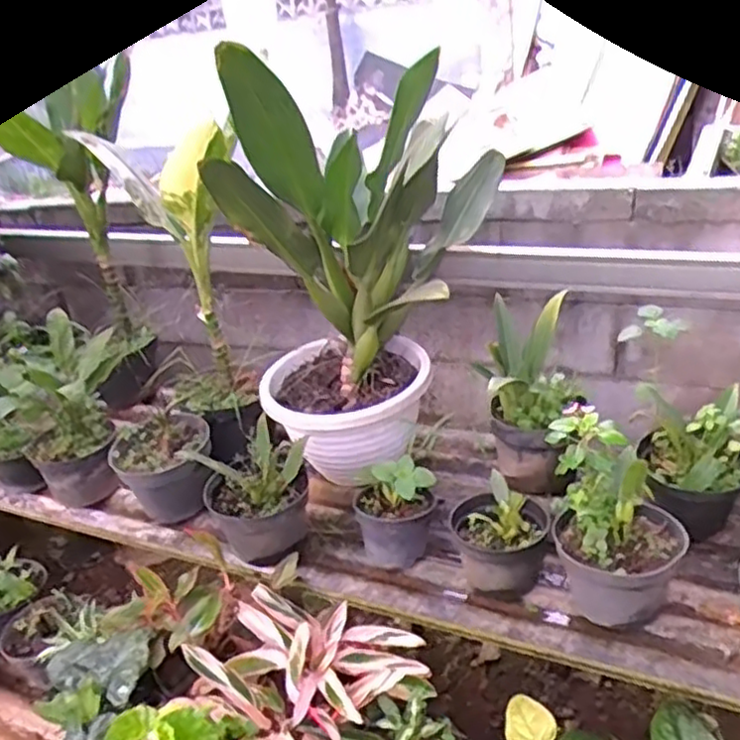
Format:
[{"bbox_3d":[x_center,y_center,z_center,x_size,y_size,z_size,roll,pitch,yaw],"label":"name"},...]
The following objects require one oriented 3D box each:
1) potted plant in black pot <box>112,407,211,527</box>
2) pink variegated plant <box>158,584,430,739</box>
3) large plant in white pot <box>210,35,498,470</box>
[{"bbox_3d":[-0.390,0.195,1.393,0.184,0.173,0.185,-17,28,-18],"label":"potted plant in black pot"},{"bbox_3d":[-0.119,0.514,1.167,0.303,0.188,0.338,16,35,39],"label":"pink variegated plant"},{"bbox_3d":[-0.002,-0.204,1.361,0.413,0.685,0.496,1,28,18],"label":"large plant in white pot"}]

